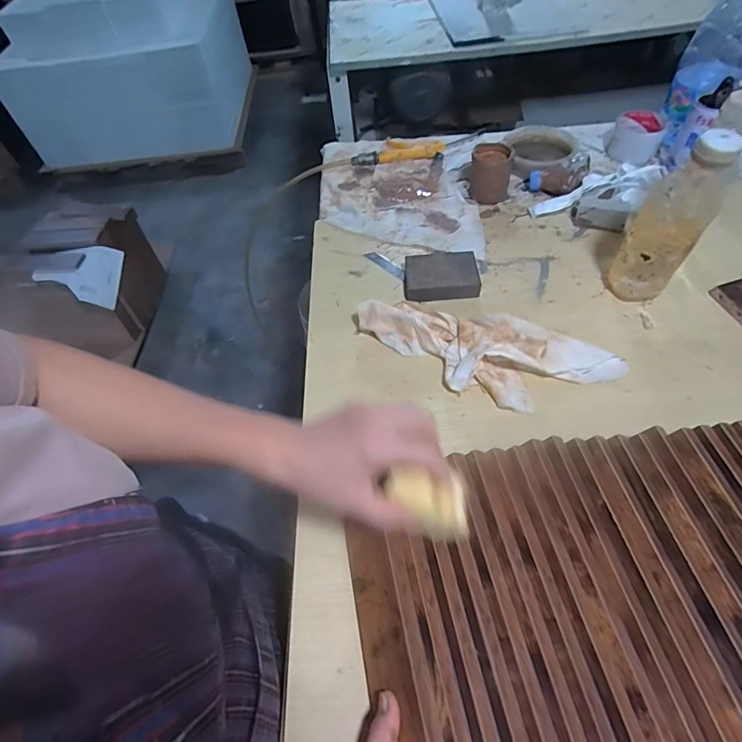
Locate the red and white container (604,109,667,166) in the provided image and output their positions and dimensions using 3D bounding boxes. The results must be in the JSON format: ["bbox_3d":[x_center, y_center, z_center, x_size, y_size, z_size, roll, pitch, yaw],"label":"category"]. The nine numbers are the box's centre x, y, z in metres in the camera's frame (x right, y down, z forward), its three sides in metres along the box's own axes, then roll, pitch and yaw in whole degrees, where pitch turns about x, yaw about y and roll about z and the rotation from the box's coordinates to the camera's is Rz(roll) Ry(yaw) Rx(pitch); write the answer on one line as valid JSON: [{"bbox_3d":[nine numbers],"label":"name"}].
[{"bbox_3d":[0.474,-0.416,0.791,0.083,0.059,0.075,22,60,20],"label":"red and white container"}]

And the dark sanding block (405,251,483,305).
[{"bbox_3d":[0.097,-0.132,0.618,0.102,0.030,0.074,-6,57,-1],"label":"dark sanding block"}]

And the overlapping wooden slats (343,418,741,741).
[{"bbox_3d":[0.260,0.168,0.365,0.540,0.039,0.252,-9,57,0],"label":"overlapping wooden slats"}]

